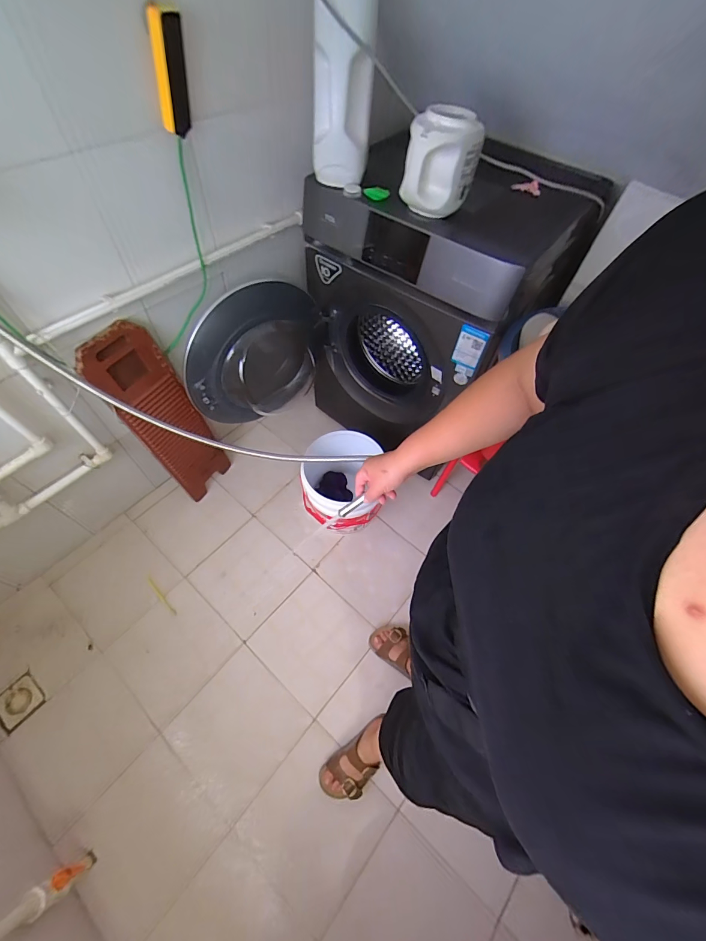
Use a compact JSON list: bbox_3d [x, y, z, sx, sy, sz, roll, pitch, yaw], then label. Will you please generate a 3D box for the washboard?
[{"bbox_3d":[-0.567,-0.144,1.152,0.040,0.643,0.199,32,65,26],"label":"washboard"}]

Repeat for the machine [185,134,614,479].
[{"bbox_3d":[0.095,-0.377,1.185,1.120,0.856,0.608,-31,66,-21],"label":"machine"}]

